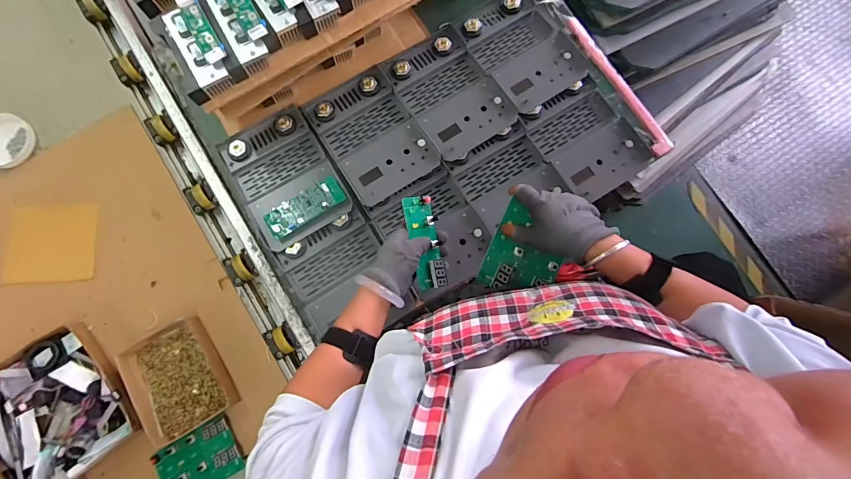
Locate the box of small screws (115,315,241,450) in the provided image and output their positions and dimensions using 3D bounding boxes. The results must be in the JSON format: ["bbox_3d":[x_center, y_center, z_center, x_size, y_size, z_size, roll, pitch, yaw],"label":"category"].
[{"bbox_3d":[-0.423,0.235,0.696,0.140,0.035,0.175,-31,81,-5],"label":"box of small screws"}]

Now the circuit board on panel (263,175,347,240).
[{"bbox_3d":[-0.192,-0.050,0.656,0.128,0.019,0.045,-32,81,-5],"label":"circuit board on panel"}]

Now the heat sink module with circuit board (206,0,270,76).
[{"bbox_3d":[-0.266,-0.313,0.593,0.056,0.046,0.127,-28,81,-5],"label":"heat sink module with circuit board"}]

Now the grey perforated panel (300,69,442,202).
[{"bbox_3d":[-0.092,-0.179,0.698,0.151,0.029,0.217,-32,82,-5],"label":"grey perforated panel"}]

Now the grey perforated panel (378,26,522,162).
[{"bbox_3d":[0.039,-0.255,0.714,0.150,0.028,0.216,-32,82,-5],"label":"grey perforated panel"}]

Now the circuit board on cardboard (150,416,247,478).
[{"bbox_3d":[-0.373,0.365,0.672,0.124,0.013,0.093,-28,81,-5],"label":"circuit board on cardboard"}]

